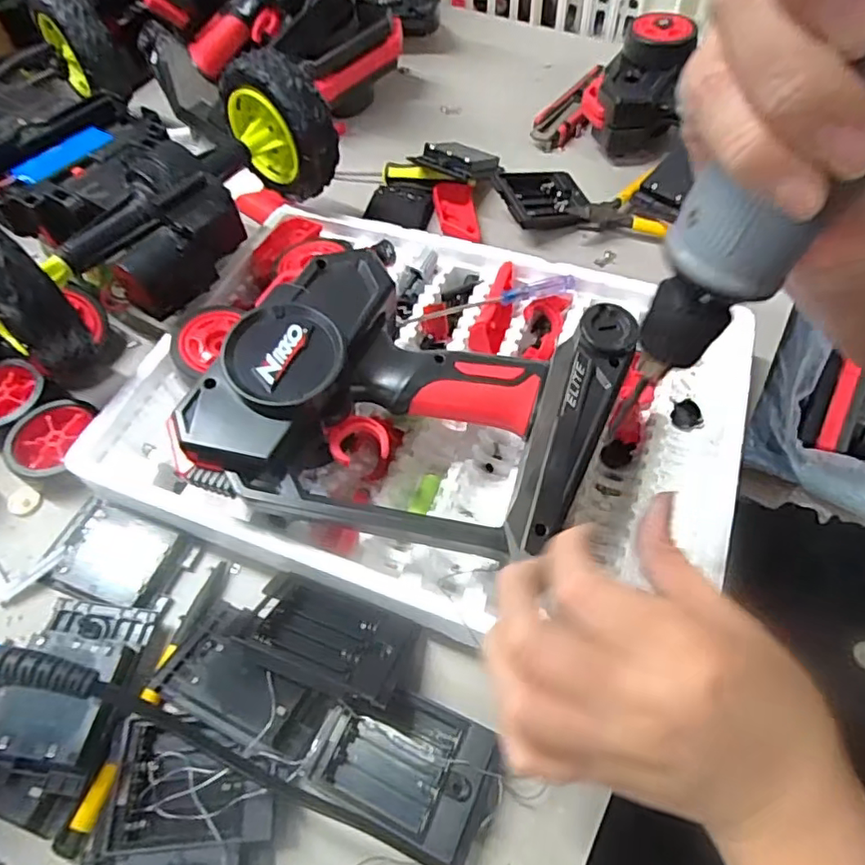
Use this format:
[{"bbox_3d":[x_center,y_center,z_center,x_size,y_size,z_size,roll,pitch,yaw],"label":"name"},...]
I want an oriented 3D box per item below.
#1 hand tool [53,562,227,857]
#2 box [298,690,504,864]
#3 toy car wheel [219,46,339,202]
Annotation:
[{"bbox_3d":[-0.138,0.125,0.286,0.016,0.015,0.137,14,58,10],"label":"hand tool"},{"bbox_3d":[-0.014,0.150,0.268,0.078,0.018,0.054,19,60,14],"label":"box"},{"bbox_3d":[-0.105,-0.211,0.407,0.044,0.085,0.081,-38,64,-21],"label":"toy car wheel"}]

